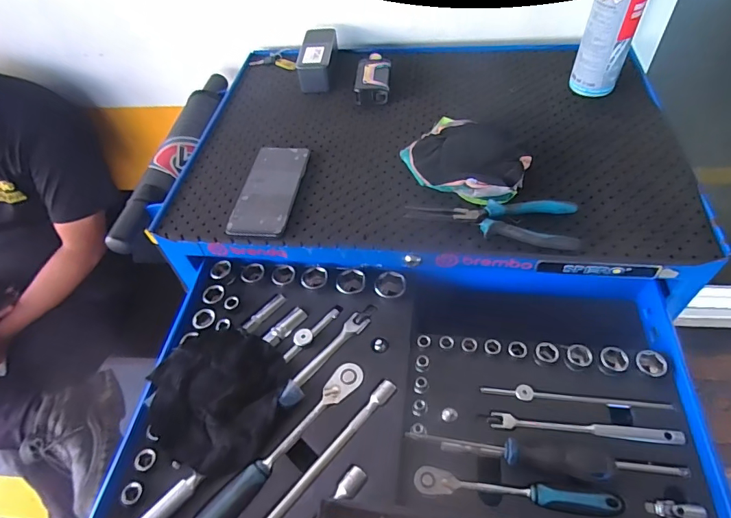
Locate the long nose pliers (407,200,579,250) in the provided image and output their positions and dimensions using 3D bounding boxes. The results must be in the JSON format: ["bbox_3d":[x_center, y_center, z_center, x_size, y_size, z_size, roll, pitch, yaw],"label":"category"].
[{"bbox_3d":[0.148,-0.049,0.526,0.192,0.019,0.059,7,55,10],"label":"long nose pliers"}]

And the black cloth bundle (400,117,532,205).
[{"bbox_3d":[0.143,-0.141,0.592,0.149,0.031,0.153,-2,54,3],"label":"black cloth bundle"}]

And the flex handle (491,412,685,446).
[{"bbox_3d":[0.226,0.176,0.460,0.184,0.012,0.016,4,54,8],"label":"flex handle"}]

